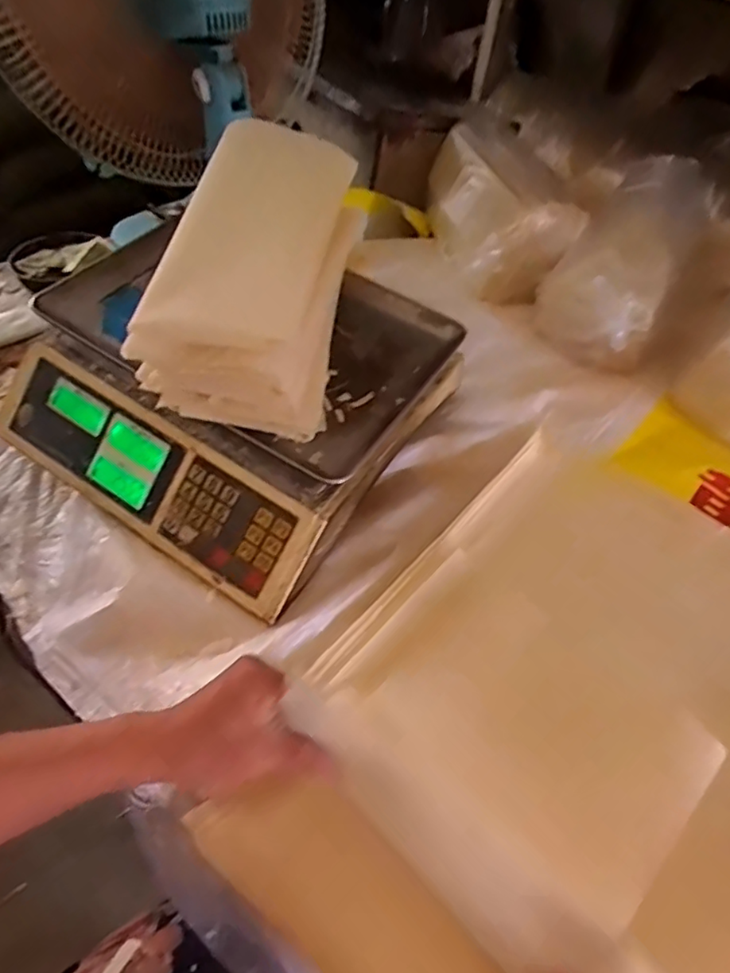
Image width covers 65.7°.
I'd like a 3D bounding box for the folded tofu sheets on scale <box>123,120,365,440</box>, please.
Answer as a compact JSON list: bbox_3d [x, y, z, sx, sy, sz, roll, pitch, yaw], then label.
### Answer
[{"bbox_3d":[-0.083,-0.170,0.464,0.134,0.116,0.225,11,53,3],"label":"folded tofu sheets on scale"}]

